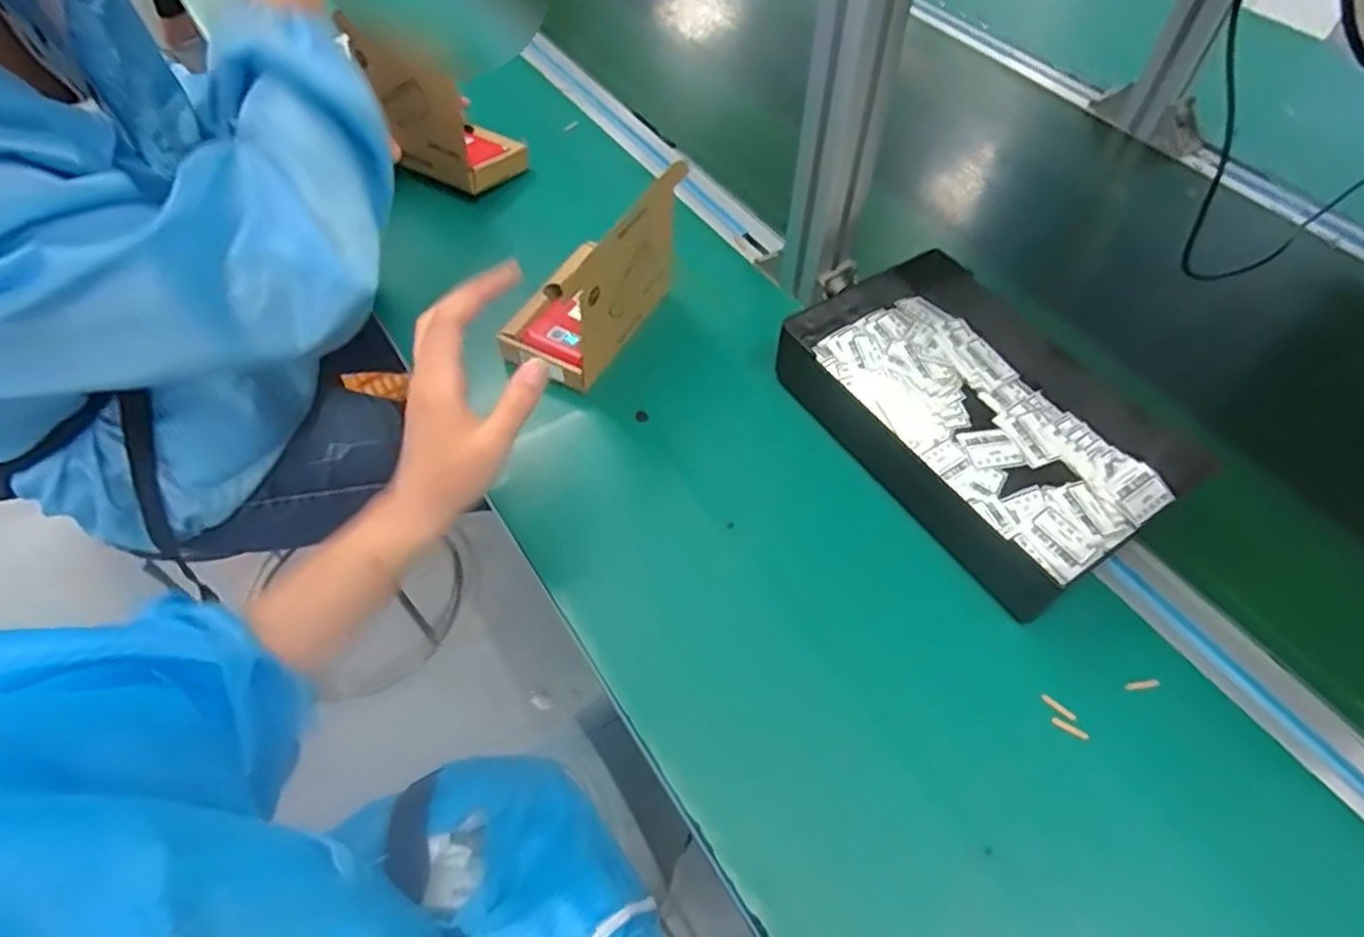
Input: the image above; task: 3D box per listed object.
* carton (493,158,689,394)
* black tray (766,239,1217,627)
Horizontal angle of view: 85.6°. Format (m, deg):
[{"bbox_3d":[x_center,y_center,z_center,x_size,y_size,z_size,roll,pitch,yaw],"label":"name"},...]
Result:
[{"bbox_3d":[-0.070,-0.154,0.560,0.082,0.119,0.141,29,61,19],"label":"carton"},{"bbox_3d":[0.214,-0.044,0.528,0.199,0.048,0.266,-31,60,-19],"label":"black tray"}]

